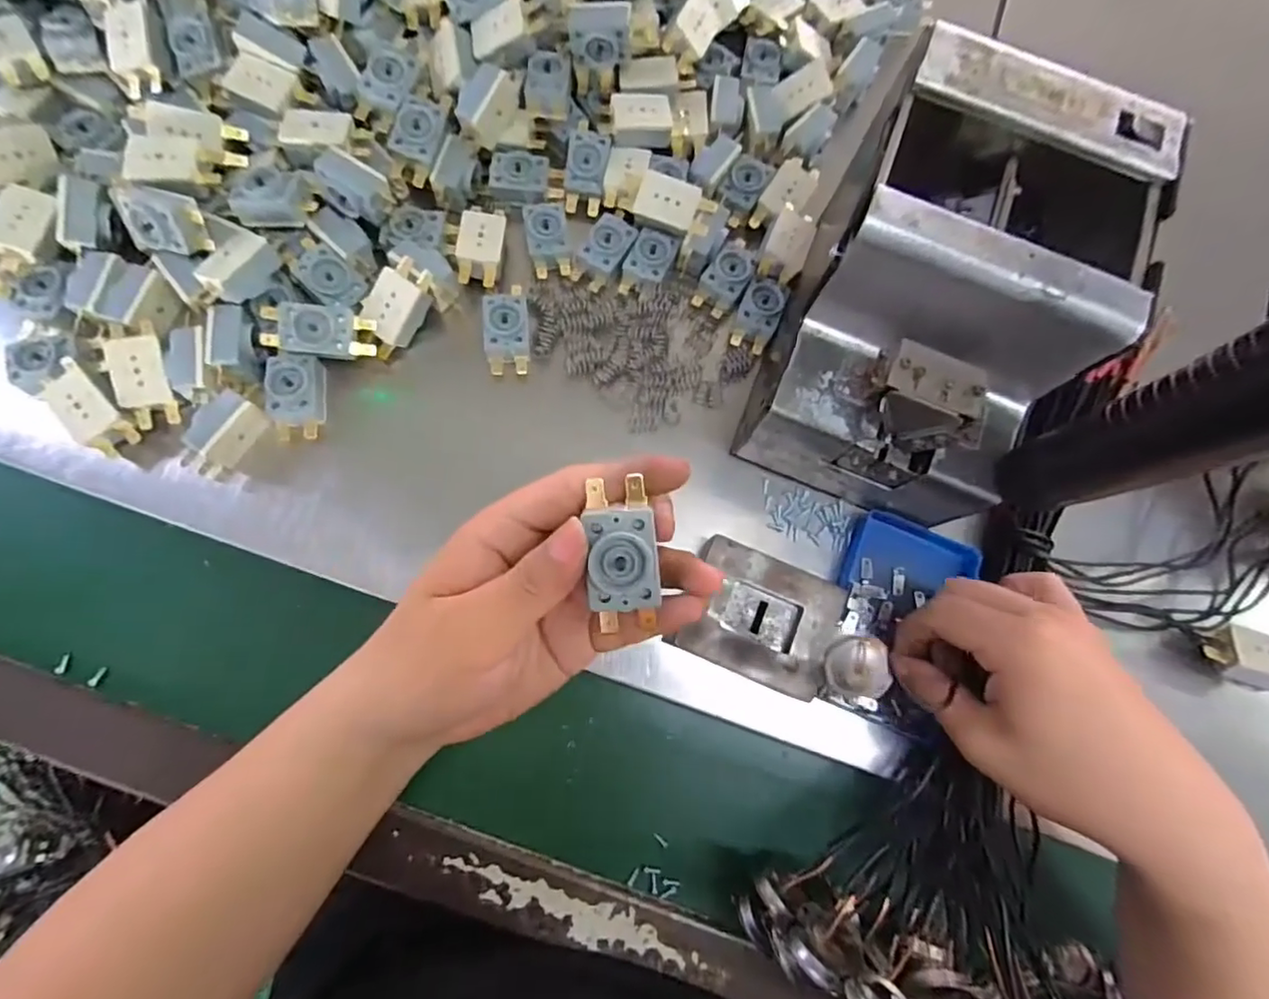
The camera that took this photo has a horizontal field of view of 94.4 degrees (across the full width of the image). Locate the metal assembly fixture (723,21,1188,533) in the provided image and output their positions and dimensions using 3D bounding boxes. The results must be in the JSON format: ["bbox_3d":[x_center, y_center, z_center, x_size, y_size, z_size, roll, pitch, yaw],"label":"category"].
[{"bbox_3d":[0.143,-0.101,0.309,0.147,0.147,0.183,25,77,2],"label":"metal assembly fixture"}]

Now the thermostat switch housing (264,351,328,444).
[{"bbox_3d":[-0.195,-0.059,0.341,0.025,0.023,0.048,-5,78,-4],"label":"thermostat switch housing"}]

